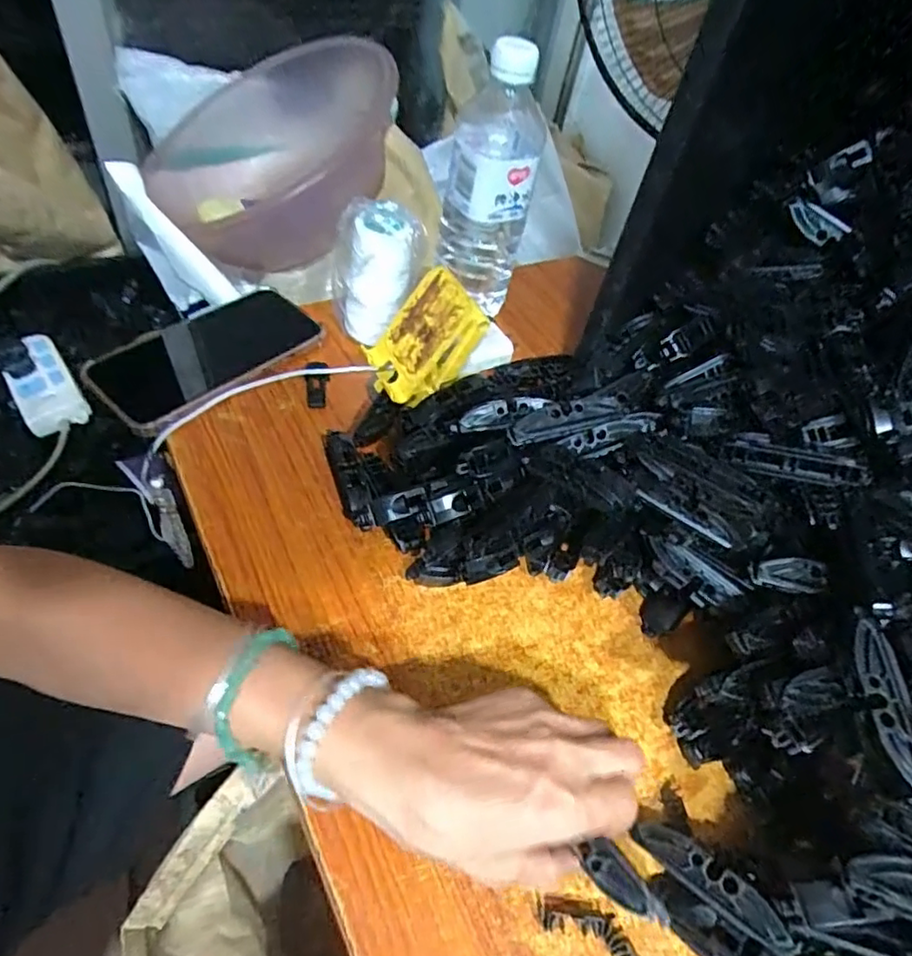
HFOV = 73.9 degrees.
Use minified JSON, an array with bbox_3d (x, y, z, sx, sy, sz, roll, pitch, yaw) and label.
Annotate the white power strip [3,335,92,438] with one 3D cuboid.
[{"bbox_3d":[-0.569,-0.128,0.833,0.075,0.024,0.173,-29,60,-24],"label":"white power strip"}]

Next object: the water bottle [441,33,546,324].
[{"bbox_3d":[0.026,-0.239,0.491,0.067,0.185,0.077,4,51,-8],"label":"water bottle"}]

